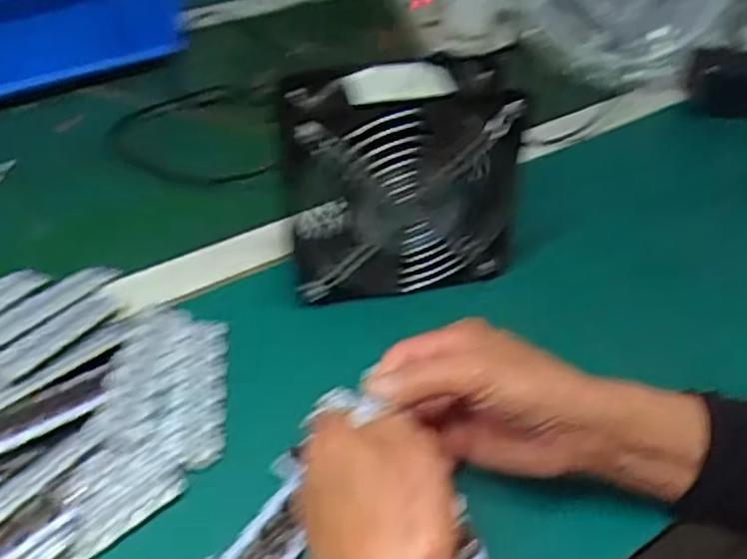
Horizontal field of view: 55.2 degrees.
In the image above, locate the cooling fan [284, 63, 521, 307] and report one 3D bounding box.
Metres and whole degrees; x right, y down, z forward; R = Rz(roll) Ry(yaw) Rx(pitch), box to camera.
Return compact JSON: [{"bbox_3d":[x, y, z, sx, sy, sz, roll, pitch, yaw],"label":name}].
[{"bbox_3d":[0.018,-0.060,0.457,0.145,0.140,0.056,-7,41,-9],"label":"cooling fan"}]

